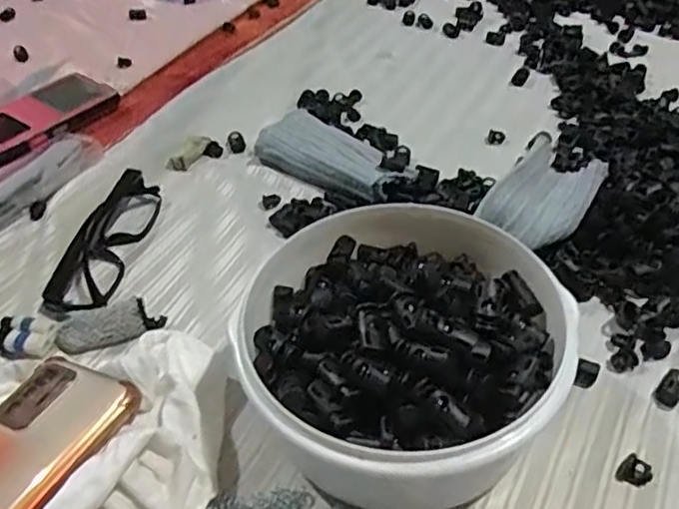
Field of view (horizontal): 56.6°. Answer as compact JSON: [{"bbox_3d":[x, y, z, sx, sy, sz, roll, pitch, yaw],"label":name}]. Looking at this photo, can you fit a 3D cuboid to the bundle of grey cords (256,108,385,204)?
[{"bbox_3d":[-0.007,-0.077,0.508,0.125,0.030,0.061,31,54,32],"label":"bundle of grey cords"}]

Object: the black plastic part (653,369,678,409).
[{"bbox_3d":[0.183,0.073,0.346,0.012,0.008,0.023,30,54,31],"label":"black plastic part"}]

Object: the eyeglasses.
[{"bbox_3d":[-0.159,-0.014,0.445,0.035,0.022,0.124,6,45,11],"label":"eyeglasses"}]

